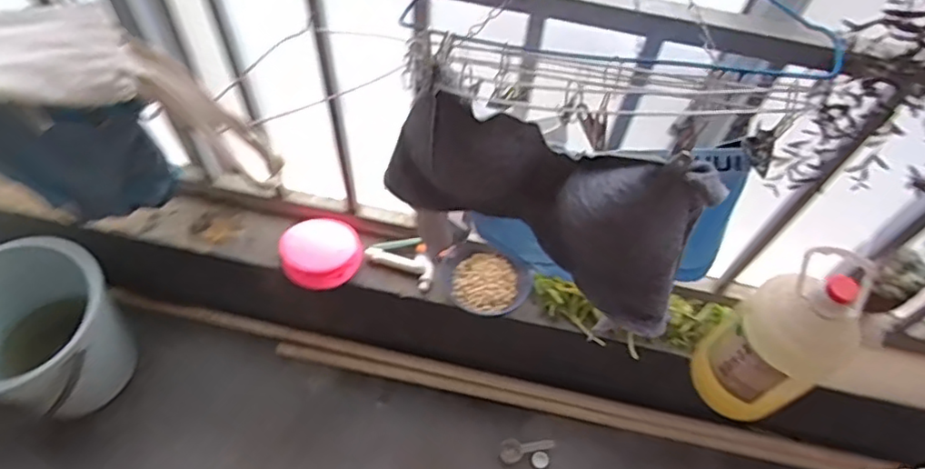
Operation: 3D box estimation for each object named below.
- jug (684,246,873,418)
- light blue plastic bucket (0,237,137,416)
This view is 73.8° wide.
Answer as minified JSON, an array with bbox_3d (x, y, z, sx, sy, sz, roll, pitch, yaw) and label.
[{"bbox_3d":[0.502,0.155,0.969,0.186,0.331,0.135,-37,68,-24],"label":"jug"},{"bbox_3d":[-0.805,0.205,1.171,0.242,0.286,0.265,2,58,-3],"label":"light blue plastic bucket"}]

